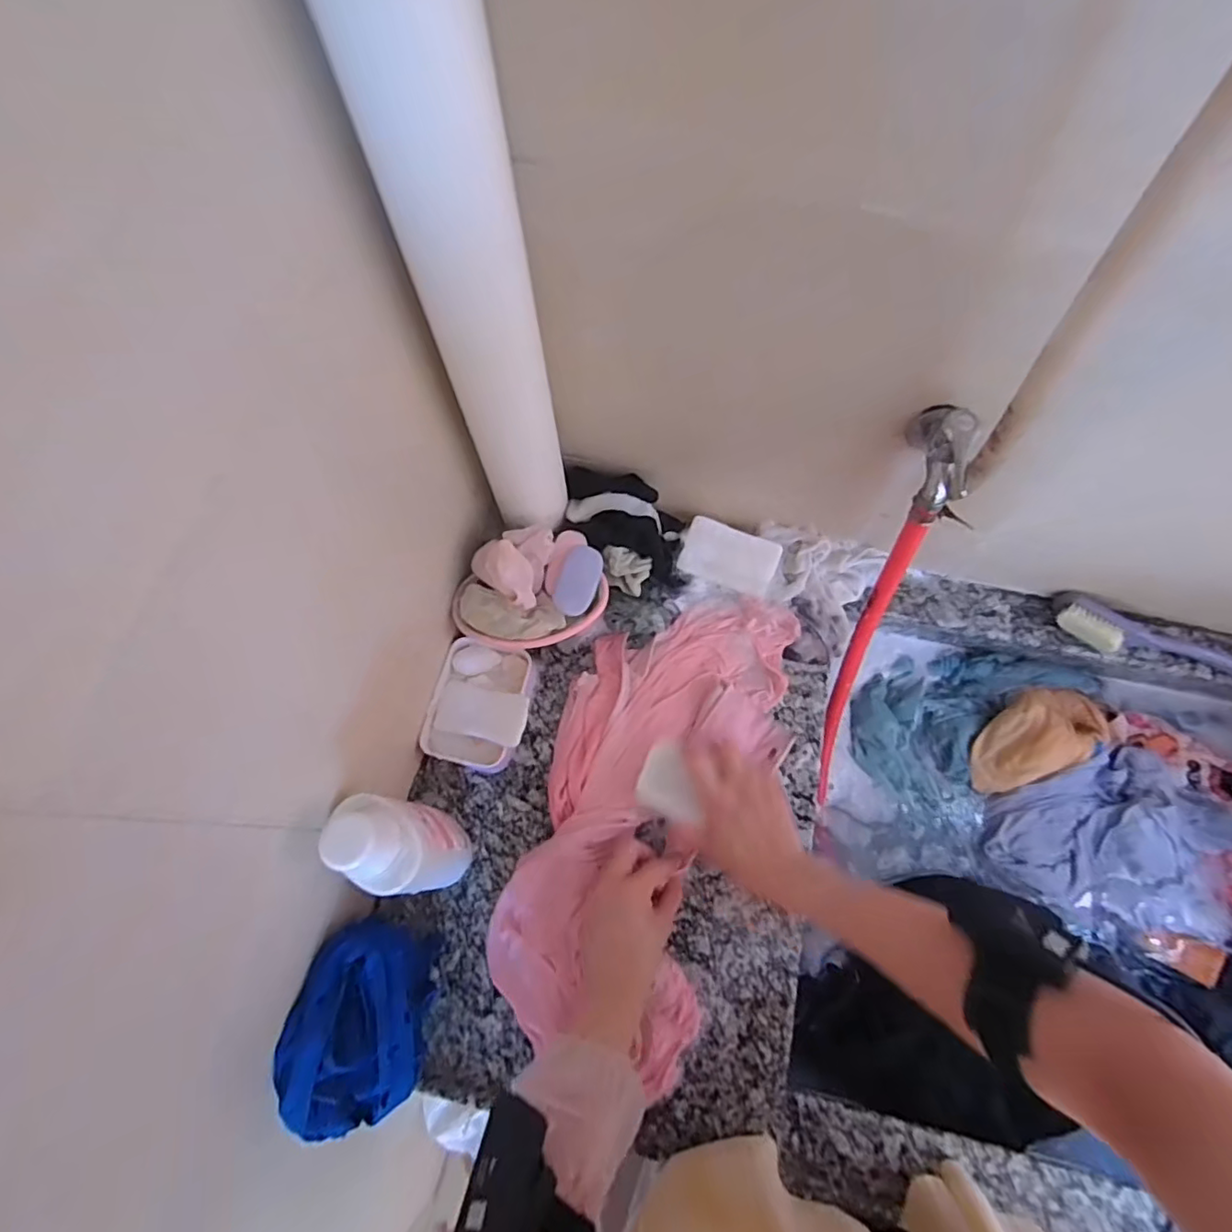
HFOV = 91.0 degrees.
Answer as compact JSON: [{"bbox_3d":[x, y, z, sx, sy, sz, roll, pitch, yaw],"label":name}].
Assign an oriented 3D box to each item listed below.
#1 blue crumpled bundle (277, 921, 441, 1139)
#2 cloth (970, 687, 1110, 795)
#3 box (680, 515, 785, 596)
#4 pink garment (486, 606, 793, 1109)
[{"bbox_3d":[-0.203,0.329,0.502,0.091,0.106,0.135,-3,70,0],"label":"blue crumpled bundle"},{"bbox_3d":[0.502,0.138,0.719,0.177,0.043,0.090,-20,70,-6],"label":"cloth"},{"bbox_3d":[0.125,-0.068,0.662,0.103,0.019,0.058,19,71,8],"label":"box"},{"bbox_3d":[0.039,0.170,0.600,0.229,0.039,0.442,24,68,10],"label":"pink garment"}]

